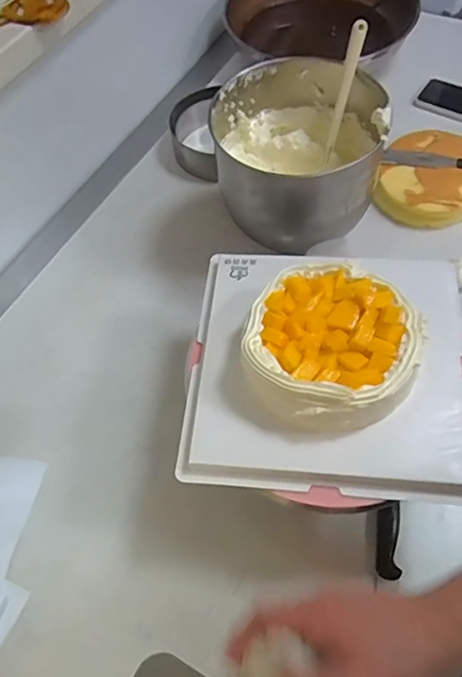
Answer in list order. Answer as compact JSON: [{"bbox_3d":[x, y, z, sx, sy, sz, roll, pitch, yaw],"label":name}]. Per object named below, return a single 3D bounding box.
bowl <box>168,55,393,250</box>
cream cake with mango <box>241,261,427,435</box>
[{"bbox_3d":[0.084,-0.240,0.769,0.226,0.161,0.246,17,61,14],"label":"bowl"},{"bbox_3d":[0.099,0.008,0.549,0.161,0.059,0.164,-2,58,3],"label":"cream cake with mango"}]

